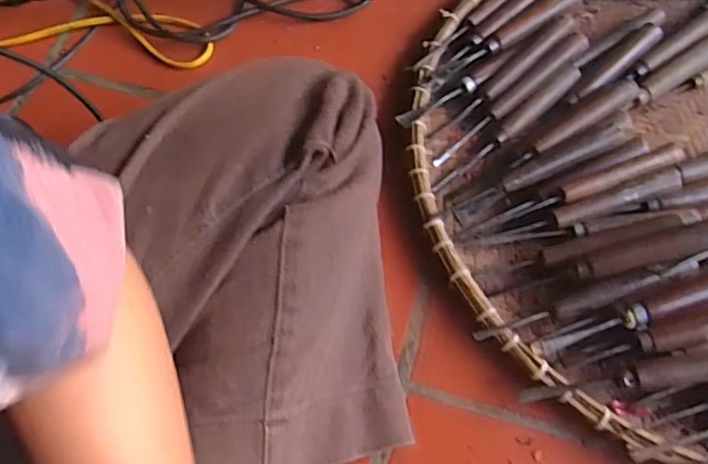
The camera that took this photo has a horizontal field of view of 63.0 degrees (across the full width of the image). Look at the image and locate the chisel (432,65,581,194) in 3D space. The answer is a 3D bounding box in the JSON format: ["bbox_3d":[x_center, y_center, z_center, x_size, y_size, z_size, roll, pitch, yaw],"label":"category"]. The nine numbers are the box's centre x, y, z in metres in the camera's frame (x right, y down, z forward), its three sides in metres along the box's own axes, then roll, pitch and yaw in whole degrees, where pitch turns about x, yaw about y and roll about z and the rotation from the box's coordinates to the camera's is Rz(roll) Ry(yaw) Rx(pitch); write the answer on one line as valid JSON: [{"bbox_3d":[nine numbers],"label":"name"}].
[{"bbox_3d":[0.137,-0.090,0.506,0.180,0.015,0.015,-39,70,-16],"label":"chisel"}]

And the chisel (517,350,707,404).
[{"bbox_3d":[0.202,0.096,0.394,0.171,0.018,0.022,-7,64,-2],"label":"chisel"}]

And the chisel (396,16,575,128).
[{"bbox_3d":[0.119,-0.139,0.508,0.184,0.017,0.030,-33,68,-13],"label":"chisel"}]

